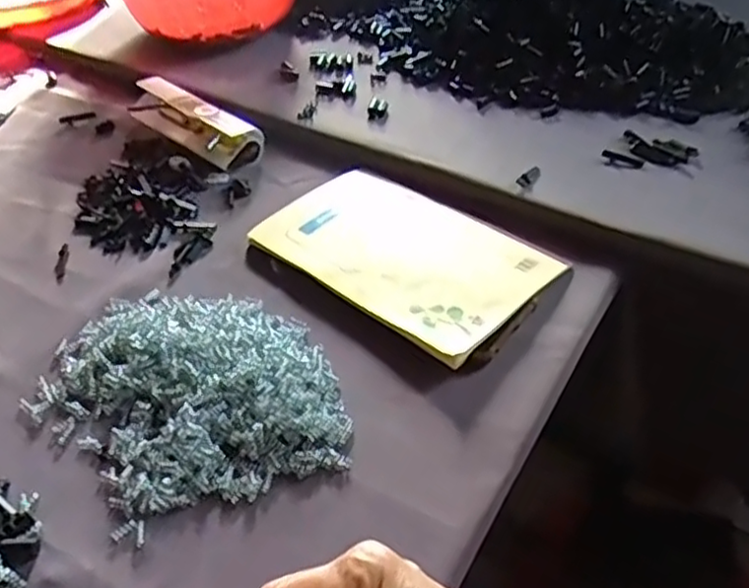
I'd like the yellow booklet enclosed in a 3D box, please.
[{"bbox_3d":[0.023,-0.035,0.517,0.207,0.012,0.136,31,53,30],"label":"yellow booklet"}]

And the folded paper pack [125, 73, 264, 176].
[{"bbox_3d":[-0.168,-0.162,0.648,0.153,0.031,0.044,31,54,30],"label":"folded paper pack"}]

